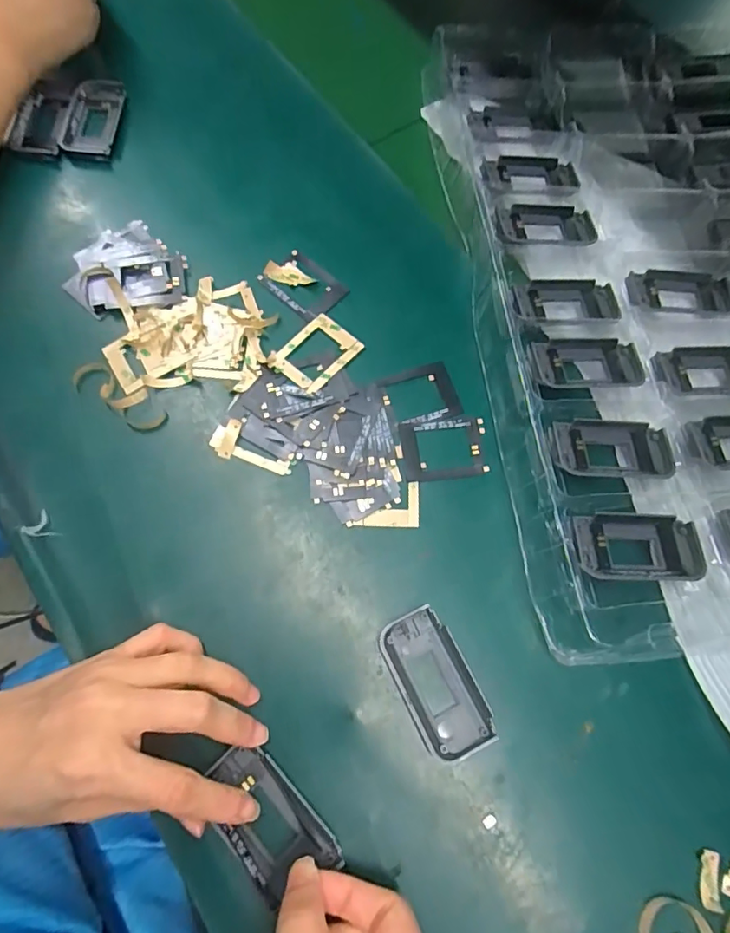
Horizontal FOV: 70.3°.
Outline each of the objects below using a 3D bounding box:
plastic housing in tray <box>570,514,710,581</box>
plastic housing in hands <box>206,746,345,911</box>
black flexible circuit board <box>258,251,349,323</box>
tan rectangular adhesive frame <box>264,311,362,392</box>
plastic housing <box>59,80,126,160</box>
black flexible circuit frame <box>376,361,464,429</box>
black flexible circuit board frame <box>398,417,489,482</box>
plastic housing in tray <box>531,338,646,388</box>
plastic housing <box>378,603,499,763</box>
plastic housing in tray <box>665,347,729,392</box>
[{"bbox_3d":[0.156,0.045,0.293,0.077,0.012,0.038,1,71,-2],"label":"plastic housing in tray"},{"bbox_3d":[-0.048,0.173,0.254,0.038,0.012,0.071,-40,77,-14],"label":"plastic housing in hands"},{"bbox_3d":[-0.043,-0.127,0.366,0.054,0.004,0.038,40,74,11],"label":"black flexible circuit board"},{"bbox_3d":[-0.032,-0.076,0.346,0.040,0.004,0.053,40,74,11],"label":"tan rectangular adhesive frame"},{"bbox_3d":[-0.215,-0.271,0.406,0.041,0.014,0.070,4,71,-1],"label":"plastic housing"},{"bbox_3d":[0.036,-0.045,0.340,0.052,0.004,0.040,-21,73,-9],"label":"black flexible circuit frame"},{"bbox_3d":[0.051,-0.011,0.330,0.055,0.004,0.039,-6,71,-4],"label":"black flexible circuit board frame"},{"bbox_3d":[0.149,-0.068,0.339,0.076,0.008,0.039,-6,71,-4],"label":"plastic housing in tray"},{"bbox_3d":[0.038,0.117,0.282,0.039,0.008,0.075,-25,74,-10],"label":"plastic housing"},{"bbox_3d":[0.241,-0.066,0.355,0.071,0.009,0.037,-3,71,-3],"label":"plastic housing in tray"}]

